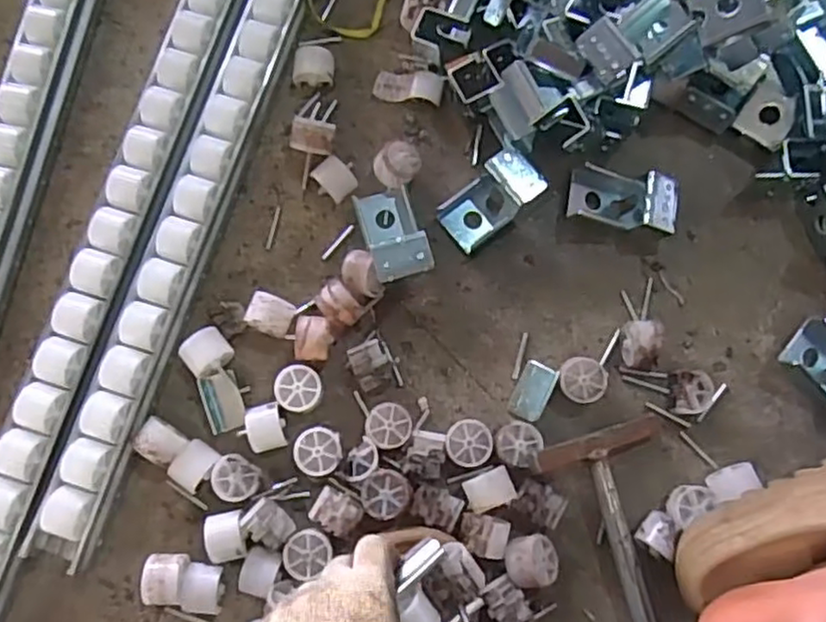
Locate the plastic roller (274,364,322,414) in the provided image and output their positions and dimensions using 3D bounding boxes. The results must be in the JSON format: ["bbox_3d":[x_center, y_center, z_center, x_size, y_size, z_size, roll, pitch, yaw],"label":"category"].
[{"bbox_3d":[-0.087,0.061,0.533,0.035,0.021,0.034,0,77,-1],"label":"plastic roller"}]

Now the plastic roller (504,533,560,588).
[{"bbox_3d":[0.084,0.179,0.494,0.026,0.030,0.034,-27,58,39],"label":"plastic roller"}]

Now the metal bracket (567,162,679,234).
[{"bbox_3d":[0.170,-0.092,0.557,0.085,0.036,0.047,13,77,2],"label":"metal bracket"}]

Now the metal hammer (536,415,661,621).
[{"bbox_3d":[0.173,0.225,0.485,0.095,0.038,0.284,-15,77,-4],"label":"metal hammer"}]

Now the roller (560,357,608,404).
[{"bbox_3d":[0.129,0.054,0.531,0.035,0.022,0.033,0,77,-1],"label":"roller"}]

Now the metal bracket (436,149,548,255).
[{"bbox_3d":[0.062,-0.089,0.559,0.080,0.036,0.045,-35,80,-8],"label":"metal bracket"}]

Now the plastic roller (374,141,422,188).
[{"bbox_3d":[-0.012,-0.118,0.566,0.031,0.032,0.036,42,80,8],"label":"plastic roller"}]

